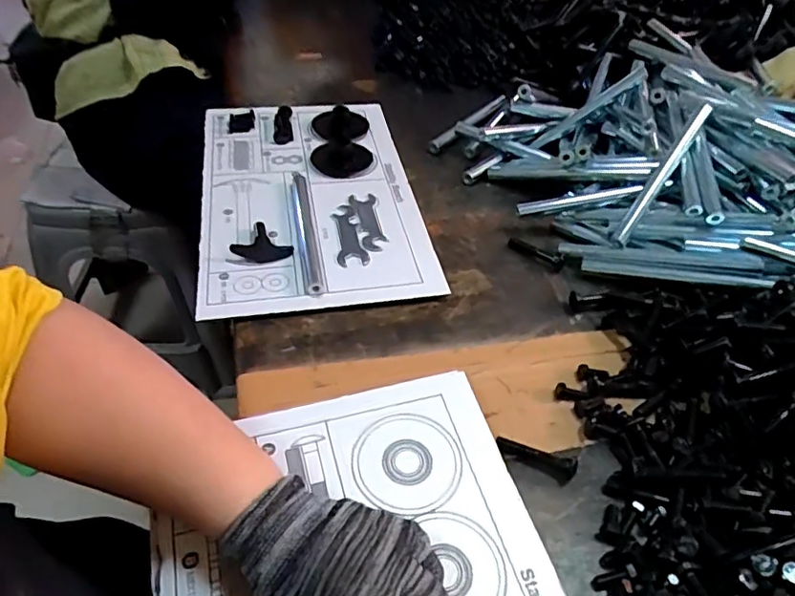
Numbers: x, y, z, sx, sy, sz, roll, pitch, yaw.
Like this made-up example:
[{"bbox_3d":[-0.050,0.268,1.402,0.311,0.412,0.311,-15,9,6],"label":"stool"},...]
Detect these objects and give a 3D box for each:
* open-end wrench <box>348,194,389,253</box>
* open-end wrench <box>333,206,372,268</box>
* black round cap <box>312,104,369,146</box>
[{"bbox_3d":[-0.029,-0.079,0.589,0.025,0.005,0.089,-7,47,-11],"label":"open-end wrench"},{"bbox_3d":[-0.051,-0.065,0.571,0.029,0.007,0.094,-8,47,-11],"label":"open-end wrench"},{"bbox_3d":[-0.069,-0.215,0.709,0.066,0.016,0.073,-6,47,-10],"label":"black round cap"}]

